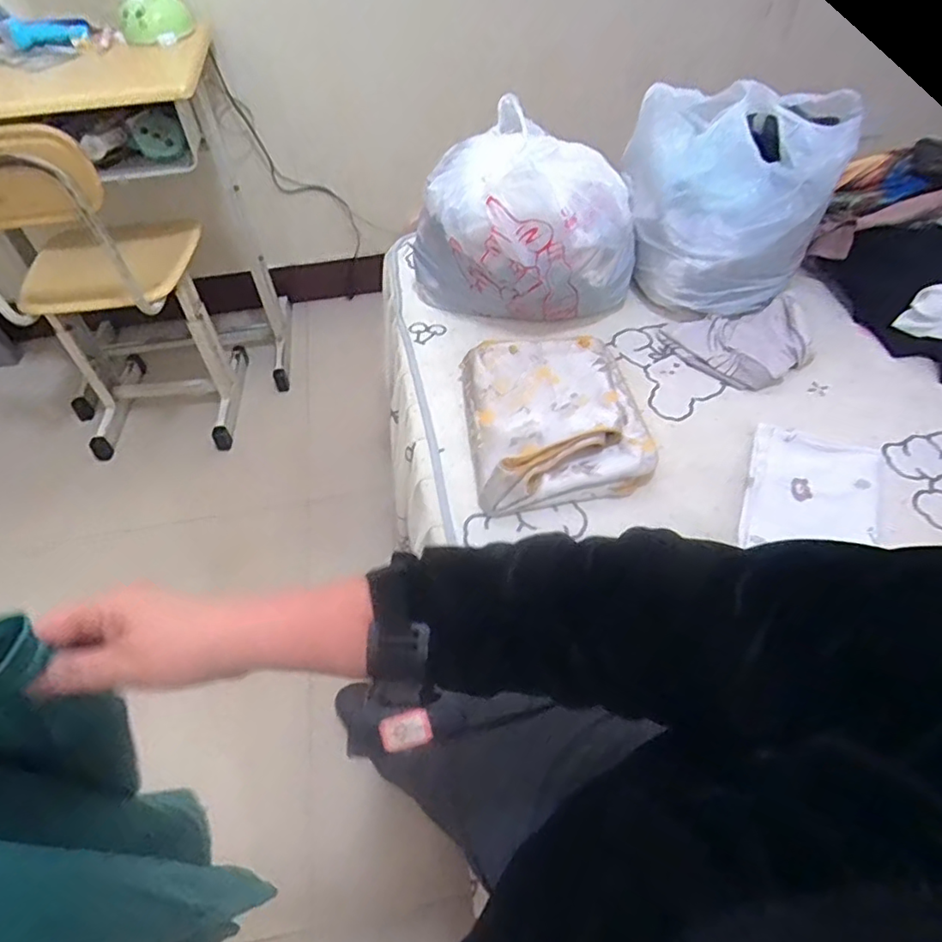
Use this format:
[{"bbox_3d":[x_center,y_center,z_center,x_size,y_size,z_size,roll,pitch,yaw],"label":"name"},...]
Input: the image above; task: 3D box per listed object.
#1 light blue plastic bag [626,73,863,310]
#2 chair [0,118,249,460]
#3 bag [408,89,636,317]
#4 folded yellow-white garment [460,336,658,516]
[{"bbox_3d":[0.419,-0.467,0.970,0.308,0.252,0.361,20,54,18],"label":"light blue plastic bag"},{"bbox_3d":[-0.765,-0.407,1.289,0.364,0.713,0.389,2,51,4],"label":"chair"},{"bbox_3d":[0.090,-0.382,0.951,0.266,0.241,0.293,-37,58,-24],"label":"bag"},{"bbox_3d":[0.114,-0.079,0.819,0.235,0.051,0.269,-7,51,-2],"label":"folded yellow-white garment"}]

